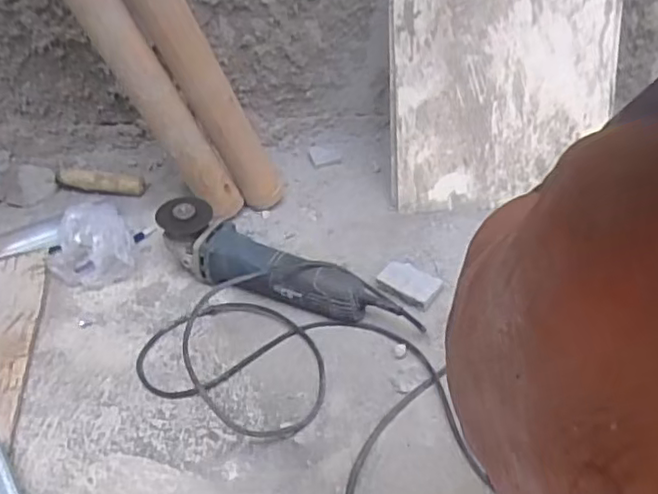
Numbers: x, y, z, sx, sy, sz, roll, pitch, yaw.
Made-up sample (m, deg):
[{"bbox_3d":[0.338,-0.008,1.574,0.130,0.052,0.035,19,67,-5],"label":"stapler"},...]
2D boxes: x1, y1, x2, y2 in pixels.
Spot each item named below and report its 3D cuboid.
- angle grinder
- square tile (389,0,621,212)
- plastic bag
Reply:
[{"bbox_3d":[-0.058,0.032,0.780,0.318,0.094,0.078,20,48,21],"label":"angle grinder"},{"bbox_3d":[0.242,-0.218,0.884,0.308,0.314,0.029,-4,15,-2],"label":"square tile"},{"bbox_3d":[-0.321,-0.009,0.846,0.109,0.071,0.110,-20,47,-18],"label":"plastic bag"}]

